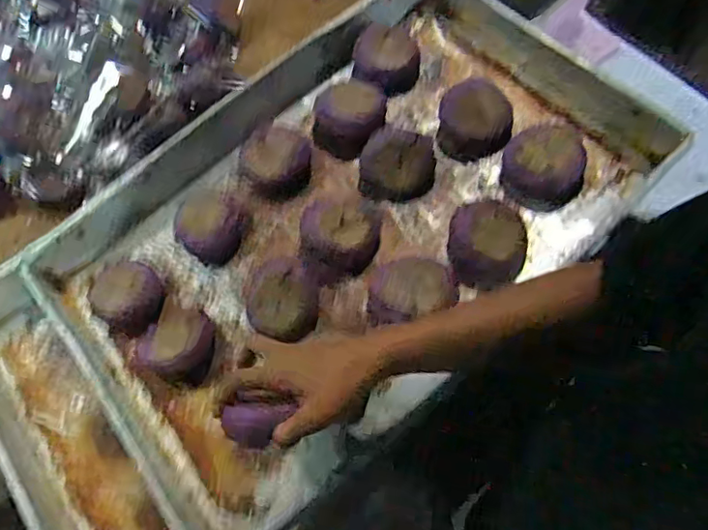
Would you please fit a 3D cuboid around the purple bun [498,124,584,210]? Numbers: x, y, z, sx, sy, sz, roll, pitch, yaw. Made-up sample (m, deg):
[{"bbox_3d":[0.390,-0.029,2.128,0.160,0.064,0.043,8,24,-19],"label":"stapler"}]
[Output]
[{"bbox_3d":[0.209,-0.109,0.626,0.087,0.045,0.086,14,64,11],"label":"purple bun"}]

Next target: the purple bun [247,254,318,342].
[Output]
[{"bbox_3d":[-0.077,0.039,0.622,0.078,0.037,0.089,-5,62,1],"label":"purple bun"}]

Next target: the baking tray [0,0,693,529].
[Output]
[{"bbox_3d":[-0.047,-0.028,0.622,0.766,0.079,0.436,-39,68,-8],"label":"baking tray"}]

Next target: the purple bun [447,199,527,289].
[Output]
[{"bbox_3d":[0.139,-0.022,0.601,0.077,0.041,0.082,7,63,7],"label":"purple bun"}]

